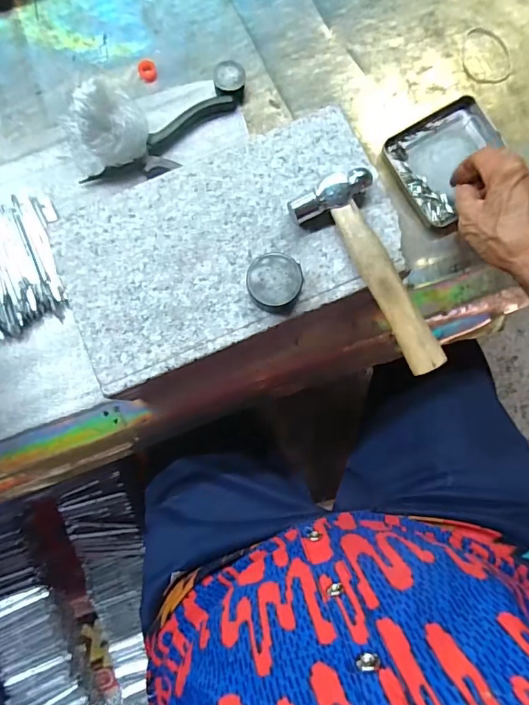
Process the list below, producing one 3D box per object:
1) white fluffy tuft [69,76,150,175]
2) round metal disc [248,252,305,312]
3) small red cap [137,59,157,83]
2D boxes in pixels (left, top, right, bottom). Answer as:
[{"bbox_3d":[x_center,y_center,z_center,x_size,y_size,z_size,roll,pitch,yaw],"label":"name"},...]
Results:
[{"bbox_3d":[-0.138,-0.193,0.384,0.069,0.065,0.052,-29,82,-3],"label":"white fluffy tuft"},{"bbox_3d":[0.007,-0.049,0.309,0.037,0.021,0.036,0,82,1],"label":"round metal disc"},{"bbox_3d":[-0.113,-0.273,0.425,0.017,0.009,0.017,0,82,1],"label":"small red cap"}]

